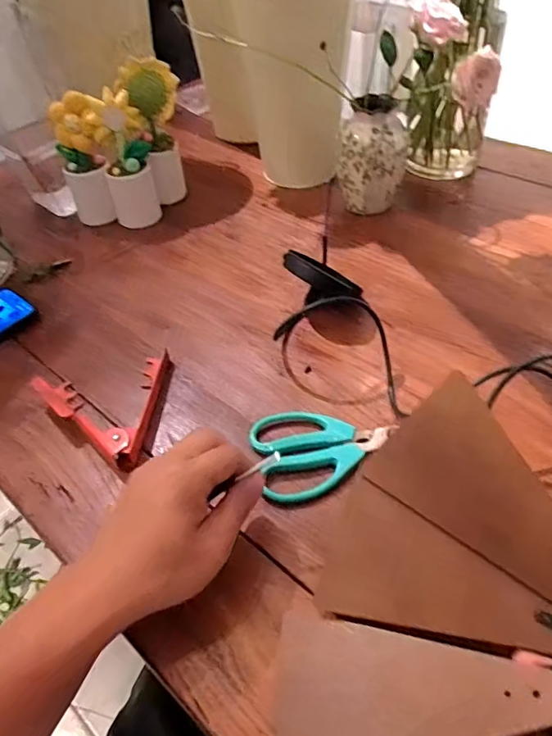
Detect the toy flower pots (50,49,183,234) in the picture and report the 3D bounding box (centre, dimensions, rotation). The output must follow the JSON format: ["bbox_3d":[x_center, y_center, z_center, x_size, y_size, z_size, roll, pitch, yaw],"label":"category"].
[{"bbox_3d":[-0.222,-0.319,0.746,0.122,0.178,0.144,15,51,19],"label":"toy flower pots"}]

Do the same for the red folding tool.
[{"bbox_3d":[-0.148,0.022,0.512,0.145,0.027,0.120,29,57,29],"label":"red folding tool"}]

